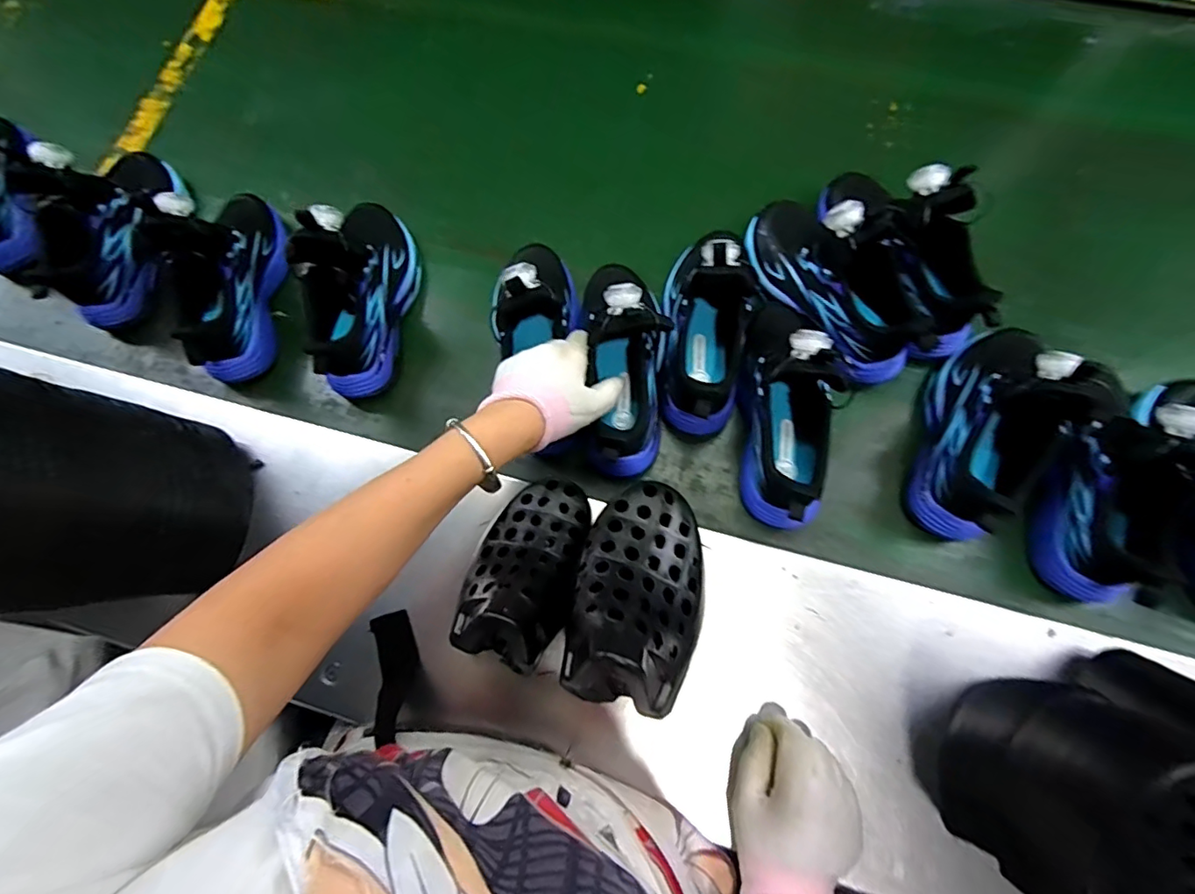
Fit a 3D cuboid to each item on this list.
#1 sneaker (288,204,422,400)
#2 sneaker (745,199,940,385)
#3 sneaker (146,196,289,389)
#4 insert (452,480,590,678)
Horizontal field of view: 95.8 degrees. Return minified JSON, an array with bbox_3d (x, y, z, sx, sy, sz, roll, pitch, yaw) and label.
[{"bbox_3d":[-0.241,-0.167,0.536,0.071,0.126,0.215,6,74,3],"label":"sneaker"},{"bbox_3d":[0.229,-0.167,0.505,0.094,0.109,0.209,-40,77,-9],"label":"sneaker"},{"bbox_3d":[-0.384,-0.176,0.542,0.074,0.119,0.199,-2,74,1],"label":"sneaker"},{"bbox_3d":[-0.048,0.076,0.358,0.073,0.064,0.126,16,75,6],"label":"insert"}]

